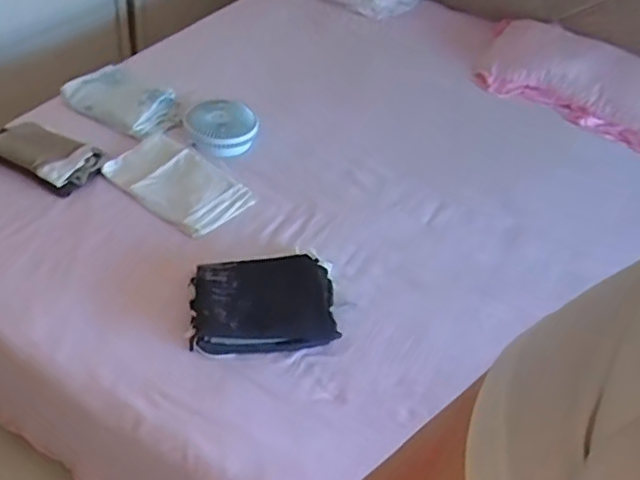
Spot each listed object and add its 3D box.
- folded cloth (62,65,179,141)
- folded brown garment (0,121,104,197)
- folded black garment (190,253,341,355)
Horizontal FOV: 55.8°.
[{"bbox_3d":[-0.513,-0.371,1.545,0.299,0.060,0.172,28,46,21],"label":"folded cloth"},{"bbox_3d":[-0.637,-0.207,1.367,0.289,0.056,0.151,25,45,17],"label":"folded brown garment"},{"bbox_3d":[-0.110,0.113,1.167,0.270,0.076,0.213,-1,43,-10],"label":"folded black garment"}]

